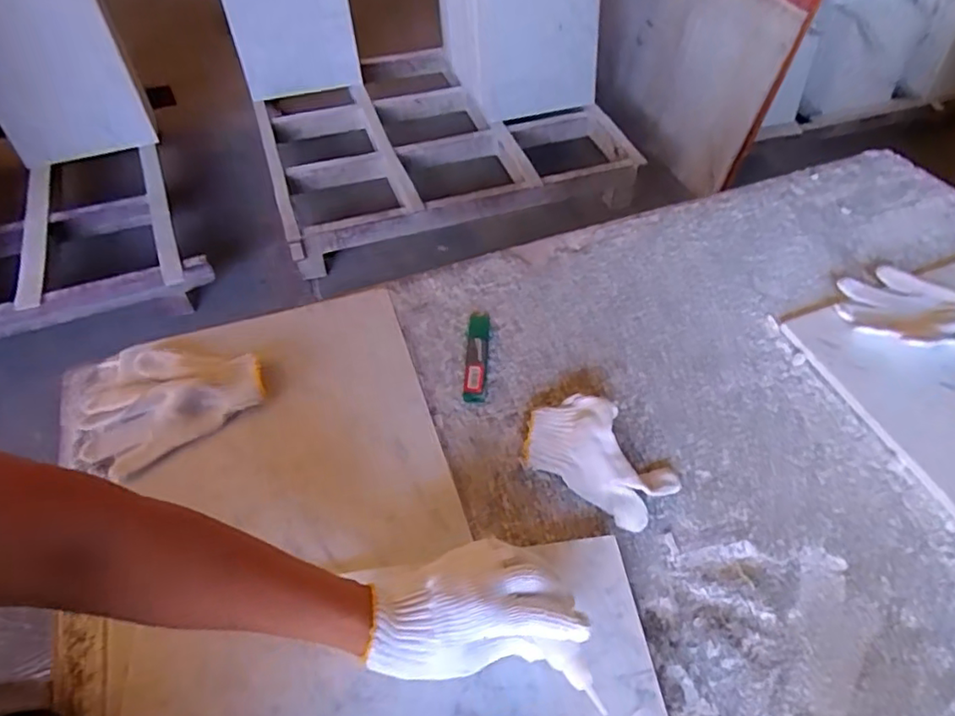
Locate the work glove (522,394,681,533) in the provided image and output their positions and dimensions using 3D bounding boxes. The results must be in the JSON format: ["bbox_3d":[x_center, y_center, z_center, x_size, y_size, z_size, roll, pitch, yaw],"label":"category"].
[{"bbox_3d":[0.116,0.089,0.559,0.140,0.043,0.083,29,57,21],"label":"work glove"}]

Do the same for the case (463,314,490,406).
[{"bbox_3d":[0.000,-0.003,0.657,0.024,0.011,0.119,3,51,2],"label":"case"}]

